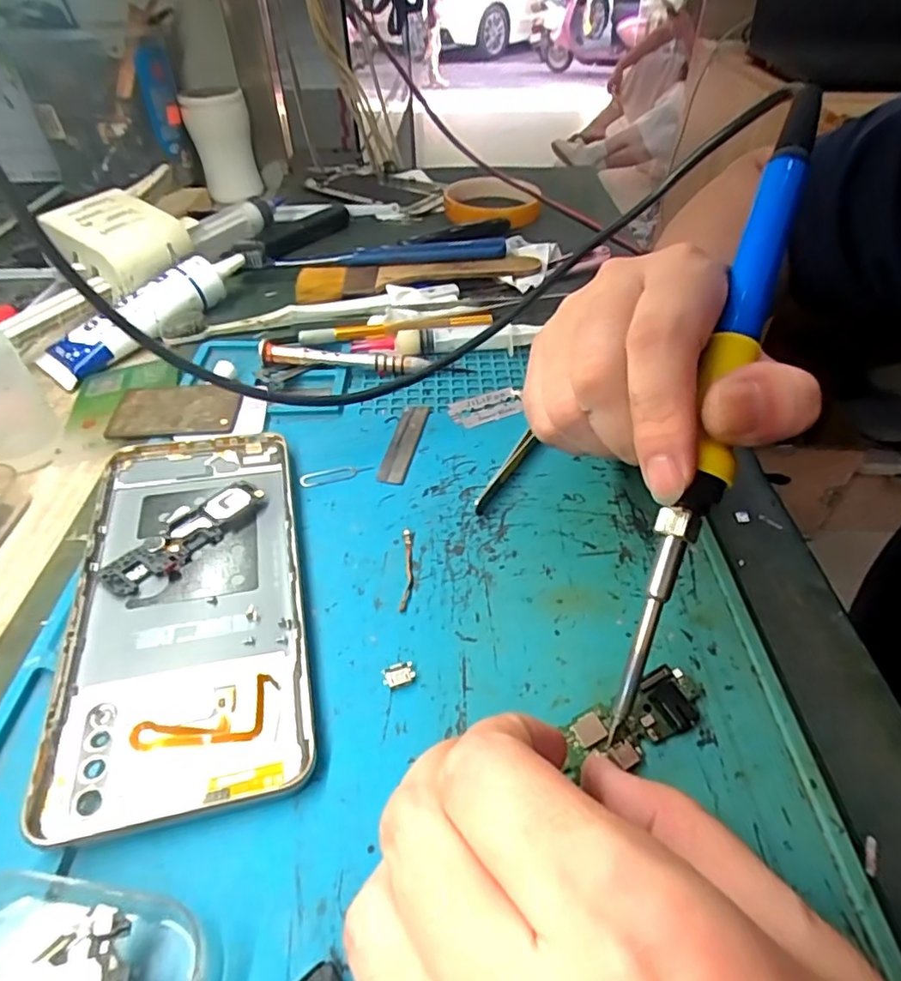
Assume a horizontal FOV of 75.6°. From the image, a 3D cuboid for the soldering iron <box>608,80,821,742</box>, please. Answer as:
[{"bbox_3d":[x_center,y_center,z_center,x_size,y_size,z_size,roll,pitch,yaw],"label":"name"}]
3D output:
[{"bbox_3d":[0.083,-0.029,0.177,0.014,0.014,0.207,17,86,18],"label":"soldering iron"}]

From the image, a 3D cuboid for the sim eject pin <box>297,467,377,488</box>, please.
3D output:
[{"bbox_3d":[-0.051,-0.007,0.262,0.033,0.004,0.009,-11,51,-9],"label":"sim eject pin"}]

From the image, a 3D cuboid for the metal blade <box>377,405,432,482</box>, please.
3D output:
[{"bbox_3d":[-0.022,-0.024,0.277,0.014,0.004,0.056,7,45,8],"label":"metal blade"}]

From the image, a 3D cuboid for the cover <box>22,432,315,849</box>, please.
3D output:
[{"bbox_3d":[-0.095,0.034,0.213,0.074,0.014,0.159,-11,45,-10],"label":"cover"}]

